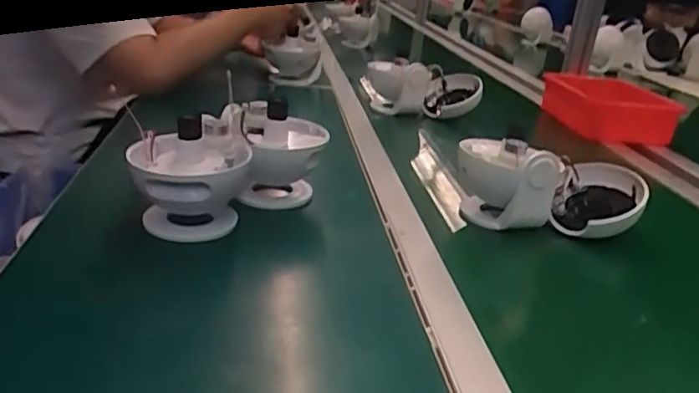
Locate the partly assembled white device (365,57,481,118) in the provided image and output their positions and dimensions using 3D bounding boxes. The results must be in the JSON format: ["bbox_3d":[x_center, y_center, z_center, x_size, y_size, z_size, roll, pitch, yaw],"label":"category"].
[{"bbox_3d":[0.139,-0.196,1.136,0.202,0.108,0.114,1,21,-10],"label":"partly assembled white device"}]

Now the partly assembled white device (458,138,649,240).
[{"bbox_3d":[0.231,-0.016,0.709,0.206,0.096,0.109,9,26,-2],"label":"partly assembled white device"}]

